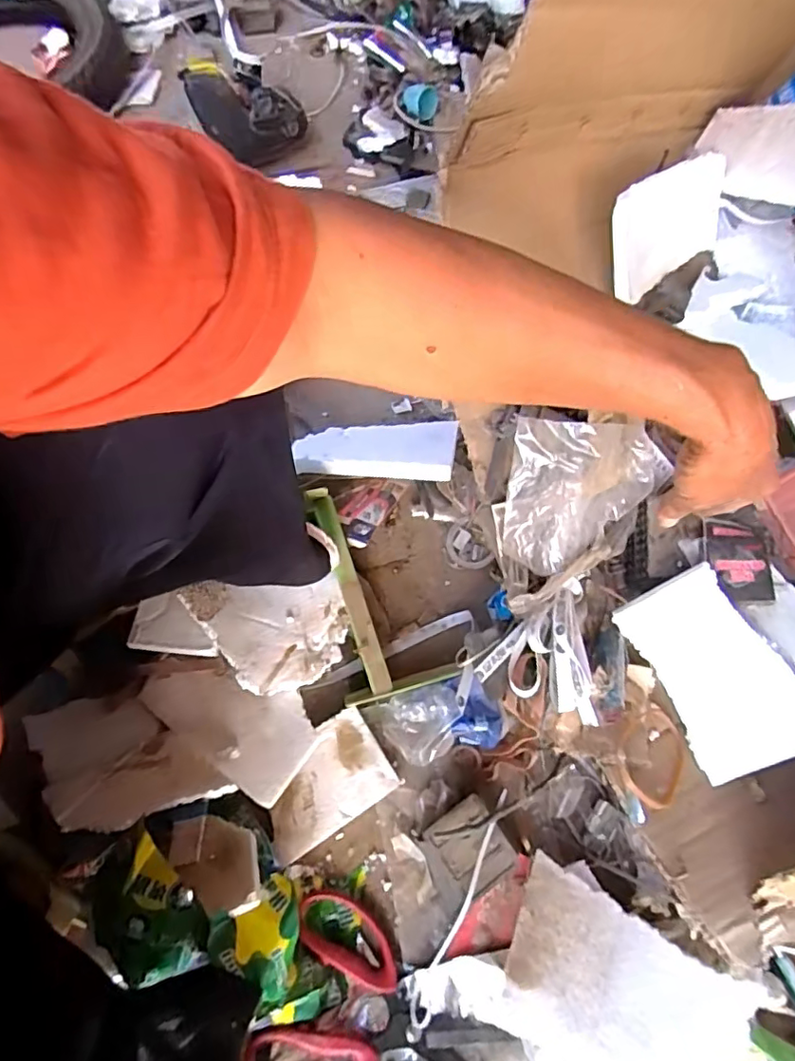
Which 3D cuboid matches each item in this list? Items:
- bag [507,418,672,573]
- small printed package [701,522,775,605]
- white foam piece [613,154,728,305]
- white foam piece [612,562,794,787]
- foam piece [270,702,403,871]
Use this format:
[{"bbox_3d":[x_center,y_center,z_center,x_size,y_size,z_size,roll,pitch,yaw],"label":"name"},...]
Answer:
[{"bbox_3d":[0.172,-0.035,0.514,0.143,0.058,0.137,-9,111,-25],"label":"bag"},{"bbox_3d":[0.301,0.026,0.495,0.047,0.013,0.075,-8,69,-6],"label":"small printed package"},{"bbox_3d":[0.249,-0.277,0.513,0.187,0.089,0.010,-35,37,-27],"label":"white foam piece"},{"bbox_3d":[0.274,0.123,0.486,0.107,0.014,0.171,-37,85,21],"label":"white foam piece"},{"bbox_3d":[-0.069,0.233,0.521,0.120,0.017,0.083,-31,75,-12],"label":"foam piece"}]

